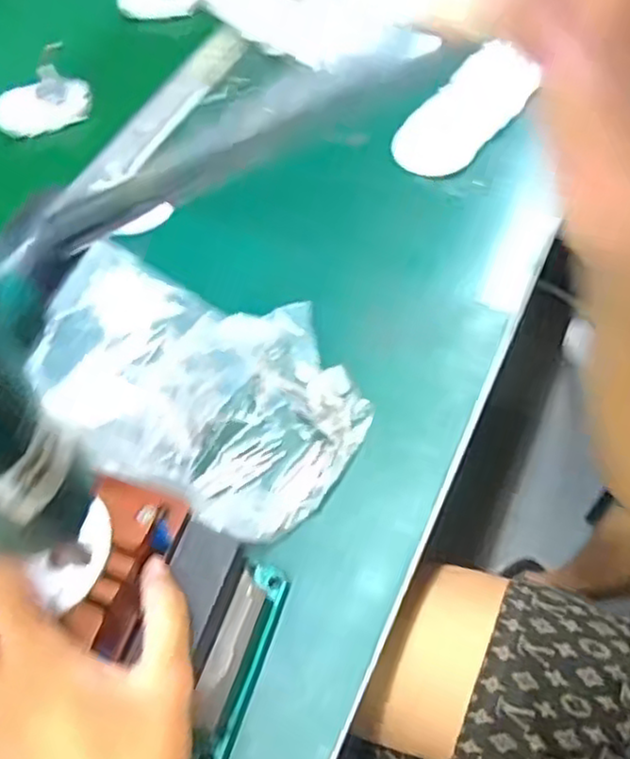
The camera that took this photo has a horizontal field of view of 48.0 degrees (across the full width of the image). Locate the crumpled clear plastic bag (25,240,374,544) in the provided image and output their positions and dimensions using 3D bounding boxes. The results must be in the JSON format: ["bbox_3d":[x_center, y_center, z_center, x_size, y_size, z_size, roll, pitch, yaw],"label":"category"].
[{"bbox_3d":[-0.087,0.003,0.467,0.240,0.050,0.146,23,61,19],"label":"crumpled clear plastic bag"}]

